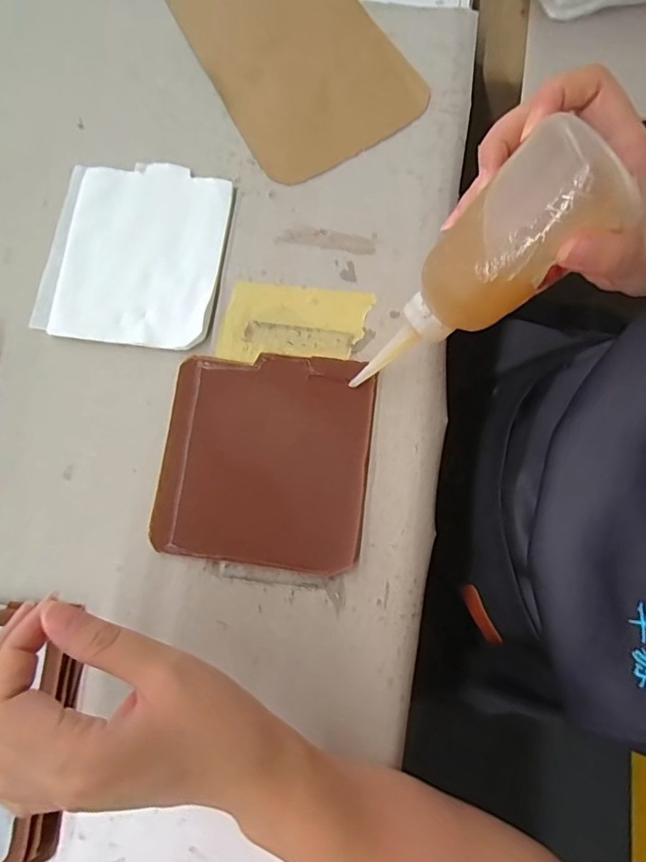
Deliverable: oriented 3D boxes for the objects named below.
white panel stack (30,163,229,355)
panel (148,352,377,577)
[{"bbox_3d":[-0.130,-0.124,0.345,0.118,0.006,0.130,7,79,1],"label":"white panel stack"},{"bbox_3d":[-0.036,0.015,0.317,0.128,0.009,0.135,8,78,1],"label":"panel"}]

